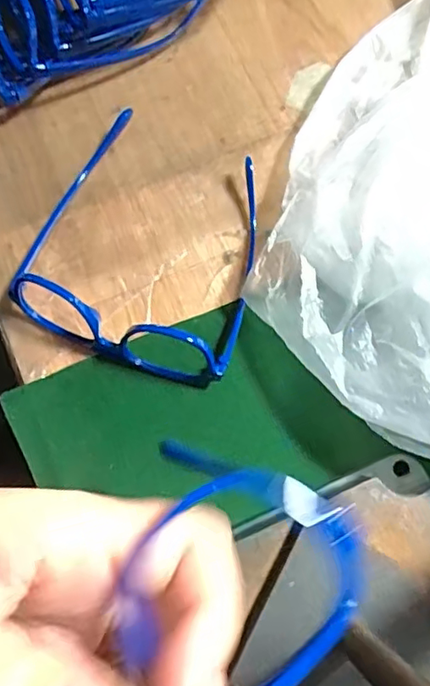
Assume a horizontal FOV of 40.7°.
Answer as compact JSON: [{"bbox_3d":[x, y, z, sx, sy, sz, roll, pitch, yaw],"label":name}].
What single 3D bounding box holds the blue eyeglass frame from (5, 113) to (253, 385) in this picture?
[{"bbox_3d":[-0.036,-0.061,0.322,0.133,0.044,0.136,21,76,5],"label":"blue eyeglass frame"}]

